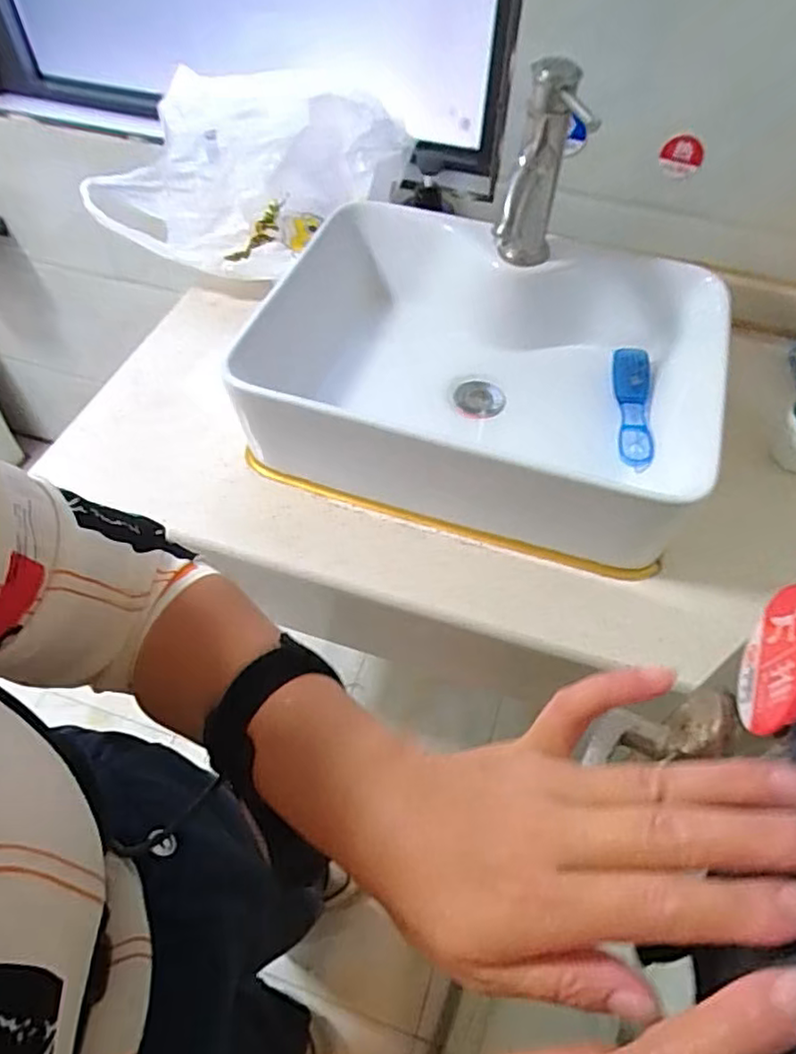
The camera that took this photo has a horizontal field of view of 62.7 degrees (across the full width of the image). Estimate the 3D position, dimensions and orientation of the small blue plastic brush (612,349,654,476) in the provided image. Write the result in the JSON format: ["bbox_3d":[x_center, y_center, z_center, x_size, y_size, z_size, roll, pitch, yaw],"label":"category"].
[{"bbox_3d":[0.273,-0.138,0.757,0.047,0.038,0.205,11,55,6],"label":"small blue plastic brush"}]

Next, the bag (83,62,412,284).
[{"bbox_3d":[-0.197,-0.470,0.867,0.380,0.152,0.251,11,55,6],"label":"bag"}]

